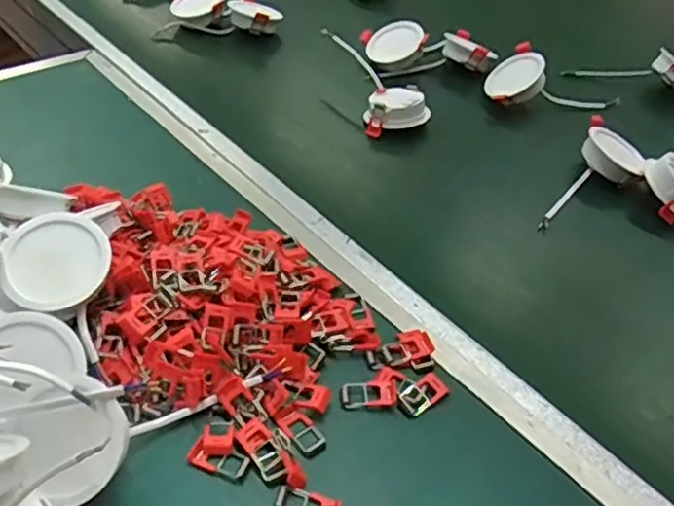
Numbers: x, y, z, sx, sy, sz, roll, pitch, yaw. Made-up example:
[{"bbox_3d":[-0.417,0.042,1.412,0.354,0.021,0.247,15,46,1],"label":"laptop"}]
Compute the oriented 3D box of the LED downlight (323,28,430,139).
[{"bbox_3d":[0.039,-0.199,0.753,0.071,0.037,0.171,-20,60,-28],"label":"LED downlight"}]

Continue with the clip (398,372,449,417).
[{"bbox_3d":[0.061,0.096,0.451,0.036,0.007,0.021,-26,52,-29],"label":"clip"}]

